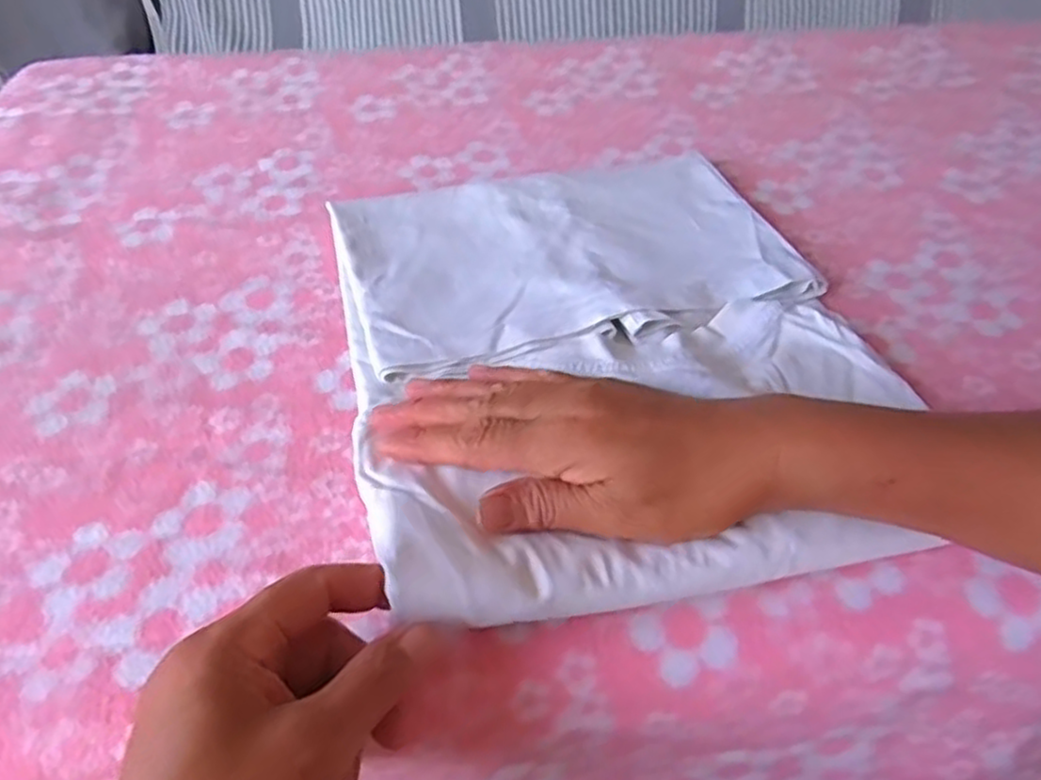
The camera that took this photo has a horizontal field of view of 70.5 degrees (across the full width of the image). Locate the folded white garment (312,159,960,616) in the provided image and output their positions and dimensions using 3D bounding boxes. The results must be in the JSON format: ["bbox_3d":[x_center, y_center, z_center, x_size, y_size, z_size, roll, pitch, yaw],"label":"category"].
[{"bbox_3d":[0.045,-0.036,0.405,0.273,0.023,0.323,-8,44,-12],"label":"folded white garment"}]

